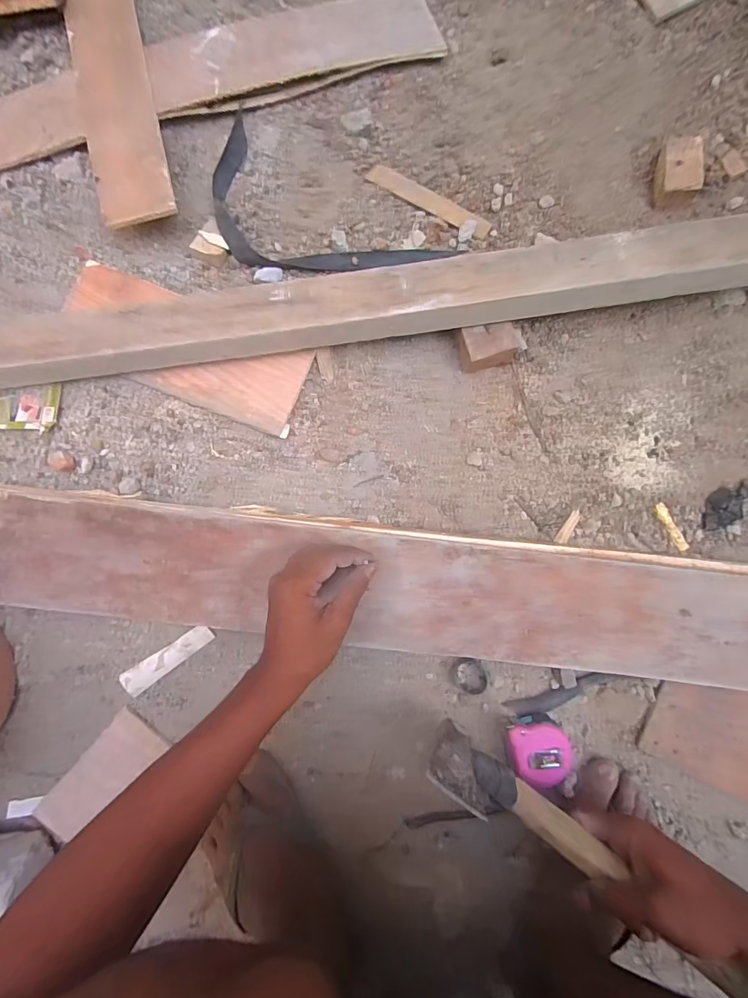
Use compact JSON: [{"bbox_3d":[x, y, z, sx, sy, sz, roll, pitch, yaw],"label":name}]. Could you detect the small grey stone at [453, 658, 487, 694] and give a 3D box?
[{"bbox_3d":[0.109,0.200,0.488,0.033,0.015,0.033,-5,87,-1],"label":"small grey stone"}]

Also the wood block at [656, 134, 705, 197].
[{"bbox_3d":[0.354,-0.381,0.501,0.044,0.036,0.063,-2,87,0],"label":"wood block"}]

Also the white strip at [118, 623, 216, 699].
[{"bbox_3d":[-0.230,0.178,0.482,0.109,0.008,0.027,-35,88,-2],"label":"white strip"}]

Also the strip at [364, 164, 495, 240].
[{"bbox_3d":[0.067,-0.362,0.520,0.164,0.010,0.025,34,87,6],"label":"strip"}]

